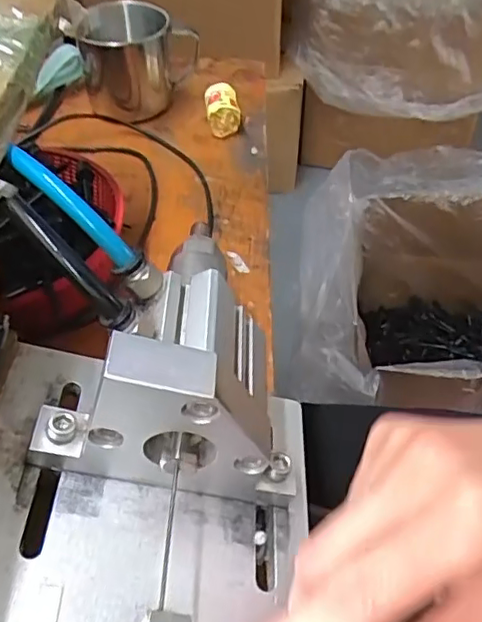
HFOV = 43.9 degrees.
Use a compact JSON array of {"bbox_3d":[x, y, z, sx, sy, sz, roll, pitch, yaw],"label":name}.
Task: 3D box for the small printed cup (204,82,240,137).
[{"bbox_3d":[-0.014,-0.156,0.466,0.025,0.030,0.033,-5,48,-3],"label":"small printed cup"}]

